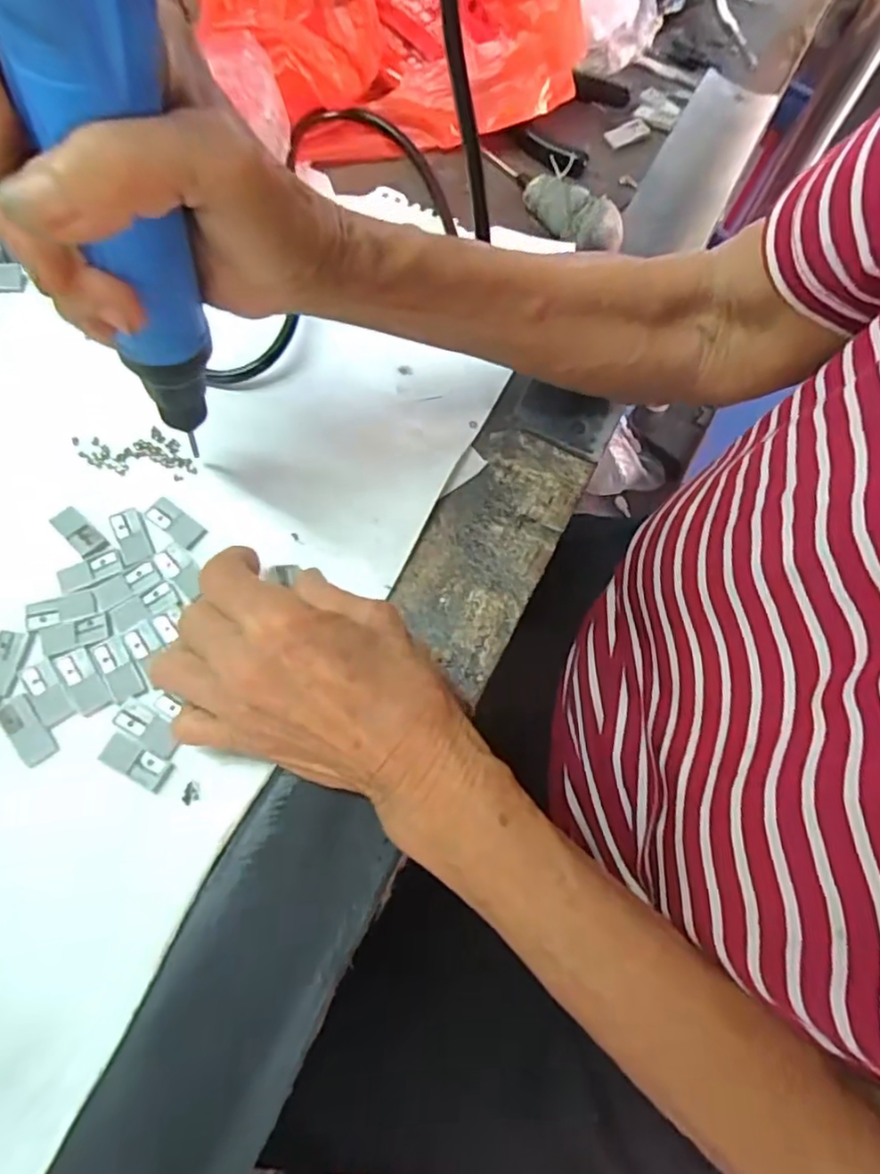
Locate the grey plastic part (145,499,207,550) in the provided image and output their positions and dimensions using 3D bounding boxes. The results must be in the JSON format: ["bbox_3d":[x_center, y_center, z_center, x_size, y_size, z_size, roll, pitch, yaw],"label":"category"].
[{"bbox_3d":[-0.123,-0.030,0.290,0.030,0.004,0.013,35,70,12],"label":"grey plastic part"}]

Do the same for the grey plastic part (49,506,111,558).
[{"bbox_3d":[-0.166,-0.026,0.287,0.030,0.004,0.013,40,71,13],"label":"grey plastic part"}]

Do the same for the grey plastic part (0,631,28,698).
[{"bbox_3d":[-0.183,0.031,0.262,0.014,0.004,0.028,6,67,0],"label":"grey plastic part"}]

